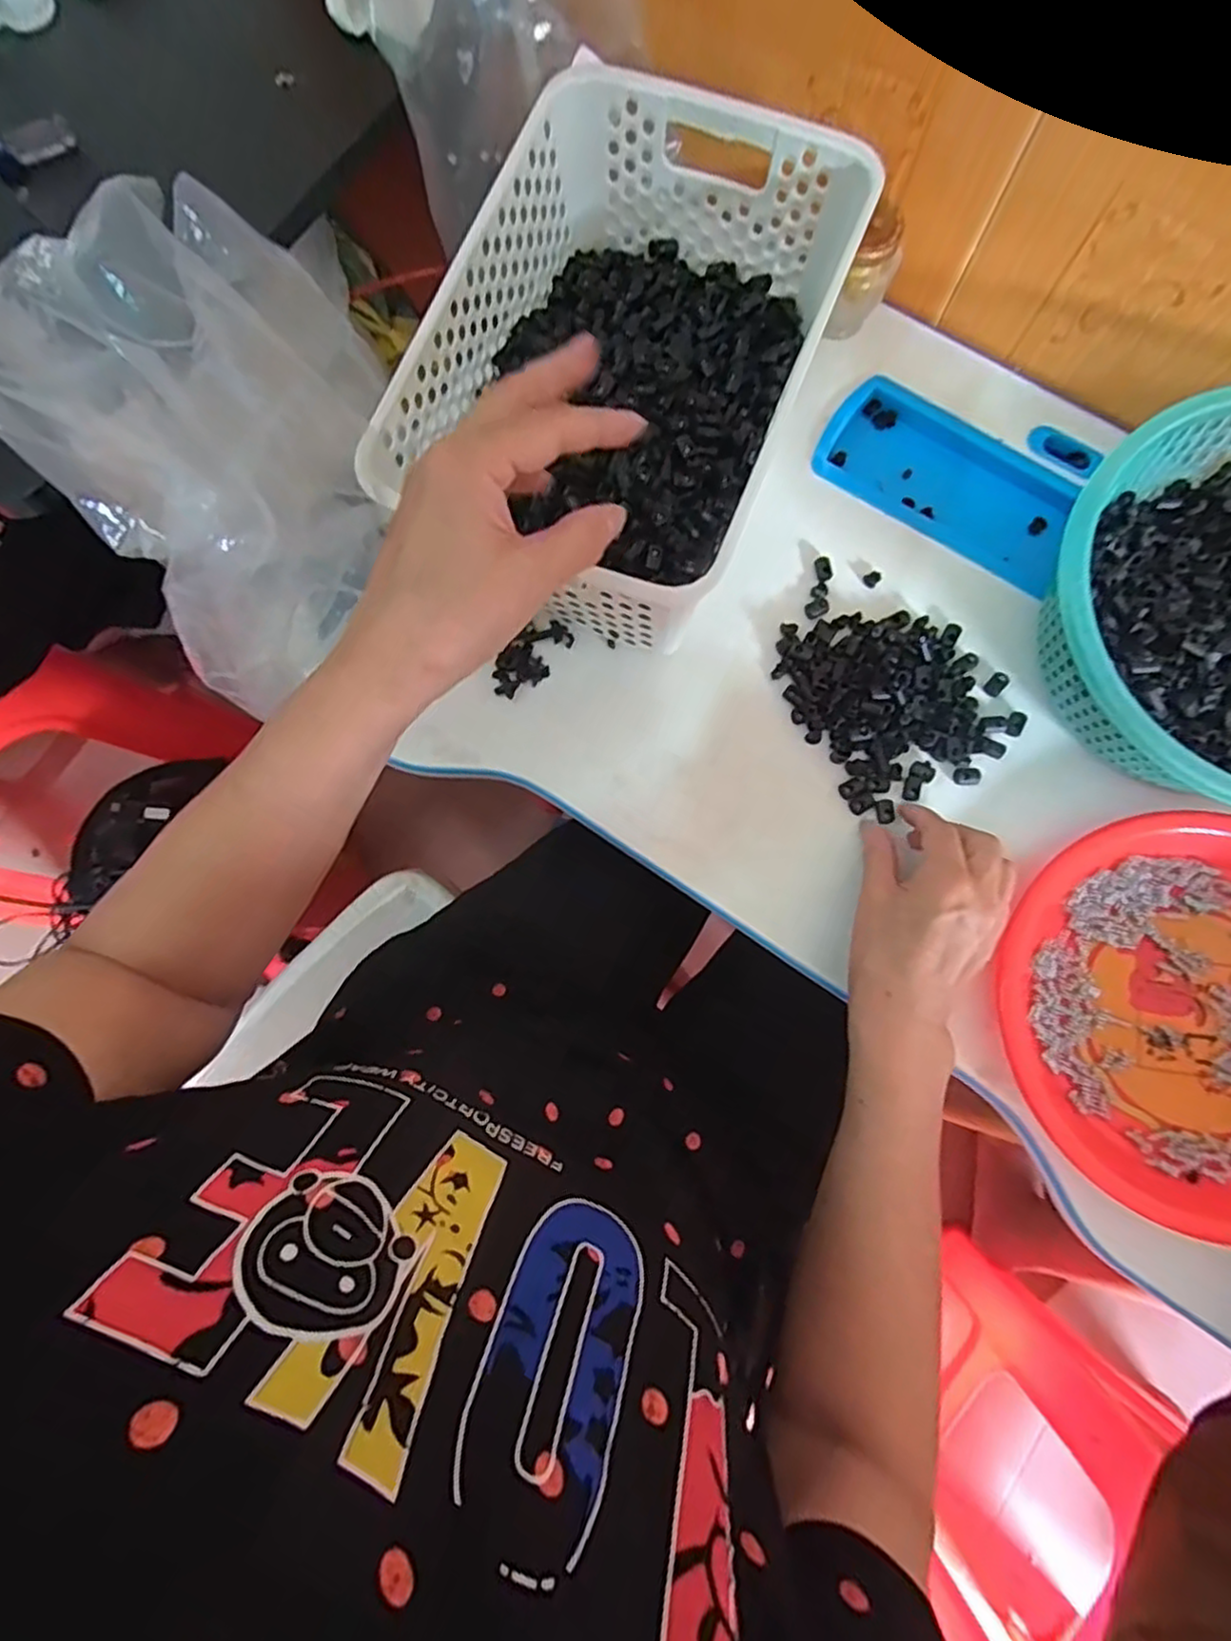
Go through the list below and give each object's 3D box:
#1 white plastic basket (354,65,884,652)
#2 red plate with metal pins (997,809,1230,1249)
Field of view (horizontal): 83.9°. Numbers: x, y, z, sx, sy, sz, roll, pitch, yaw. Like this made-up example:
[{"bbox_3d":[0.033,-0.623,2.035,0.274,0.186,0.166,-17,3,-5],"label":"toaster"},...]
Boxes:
[{"bbox_3d":[0.008,-0.272,0.428,0.203,0.109,0.314,22,81,5],"label":"white plastic basket"},{"bbox_3d":[0.330,0.110,0.383,0.208,0.026,0.221,0,79,1],"label":"red plate with metal pins"}]

